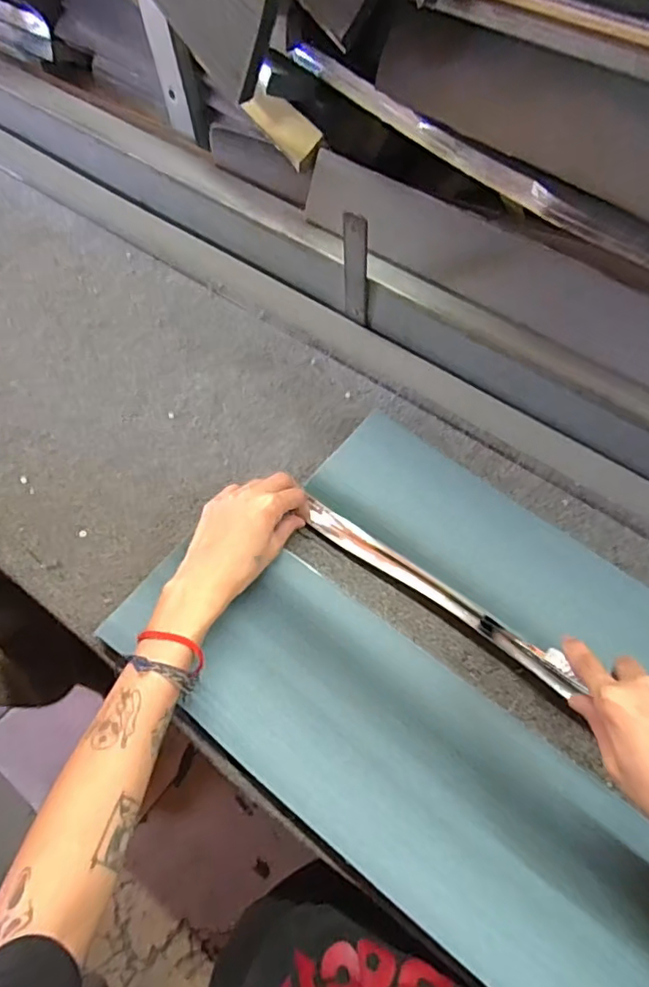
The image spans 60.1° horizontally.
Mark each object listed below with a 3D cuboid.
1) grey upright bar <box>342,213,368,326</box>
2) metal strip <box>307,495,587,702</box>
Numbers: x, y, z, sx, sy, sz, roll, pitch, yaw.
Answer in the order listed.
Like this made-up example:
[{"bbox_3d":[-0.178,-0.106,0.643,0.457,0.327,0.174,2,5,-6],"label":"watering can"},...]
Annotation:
[{"bbox_3d":[0.030,-0.207,0.523,0.024,0.119,0.009,24,68,15],"label":"grey upright bar"},{"bbox_3d":[0.088,0.079,0.464,0.251,0.014,0.021,32,69,21],"label":"metal strip"}]

